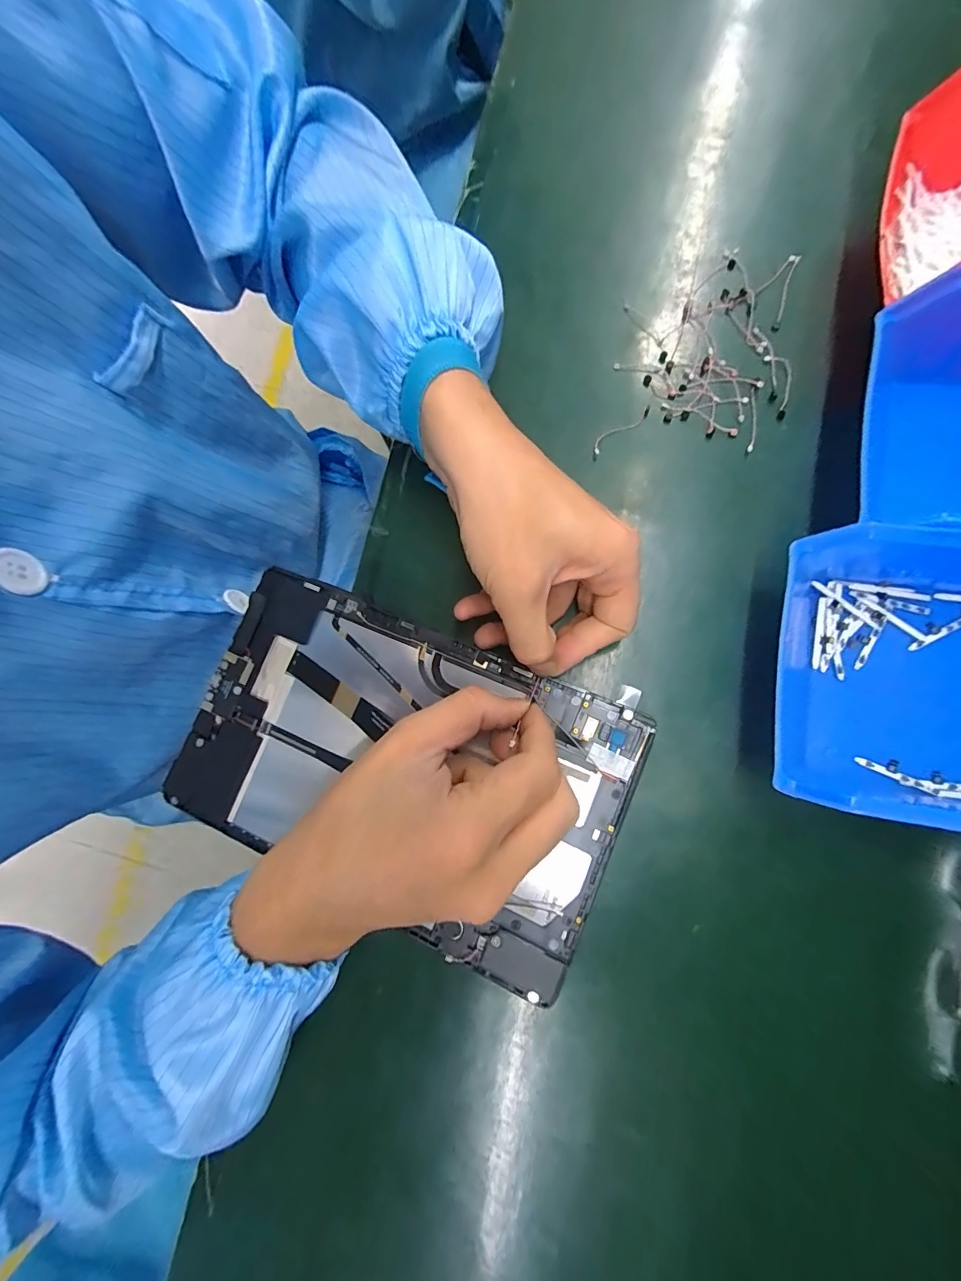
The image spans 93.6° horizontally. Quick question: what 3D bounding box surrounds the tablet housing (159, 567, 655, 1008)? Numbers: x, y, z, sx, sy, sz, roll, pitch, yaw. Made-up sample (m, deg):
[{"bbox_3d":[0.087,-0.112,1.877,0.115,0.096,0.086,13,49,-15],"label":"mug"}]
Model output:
[{"bbox_3d":[-0.046,0.067,0.246,0.237,0.007,0.148,22,86,11],"label":"tablet housing"}]

